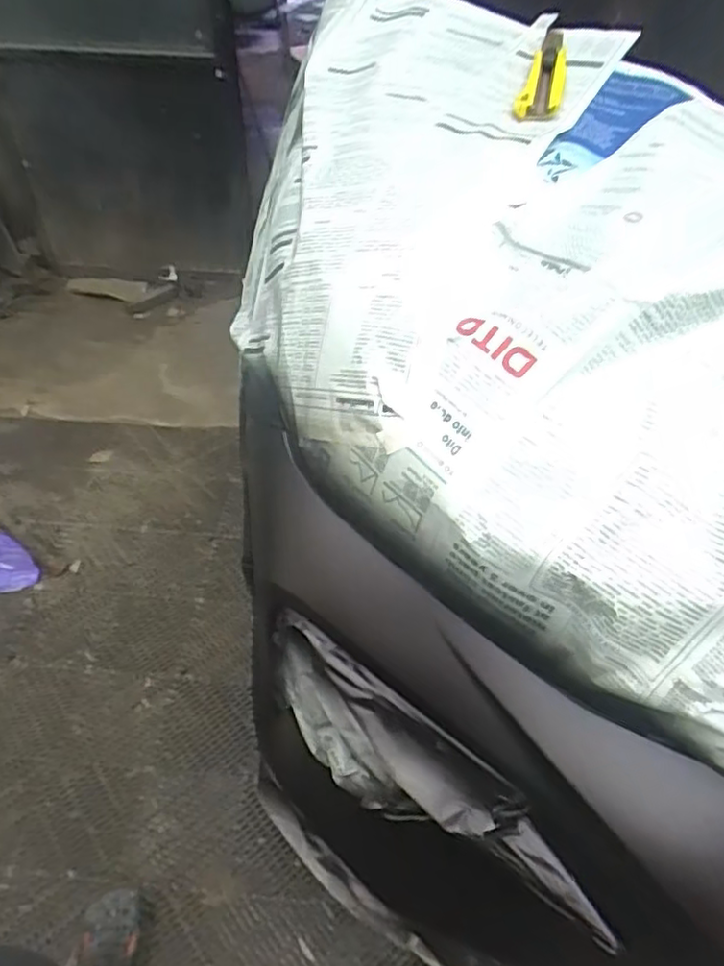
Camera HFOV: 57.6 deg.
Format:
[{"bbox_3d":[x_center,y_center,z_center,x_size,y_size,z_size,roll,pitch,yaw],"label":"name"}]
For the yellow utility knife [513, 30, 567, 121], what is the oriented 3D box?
[{"bbox_3d":[0.180,-0.401,0.642,0.037,0.027,0.180,13,49,11],"label":"yellow utility knife"}]

